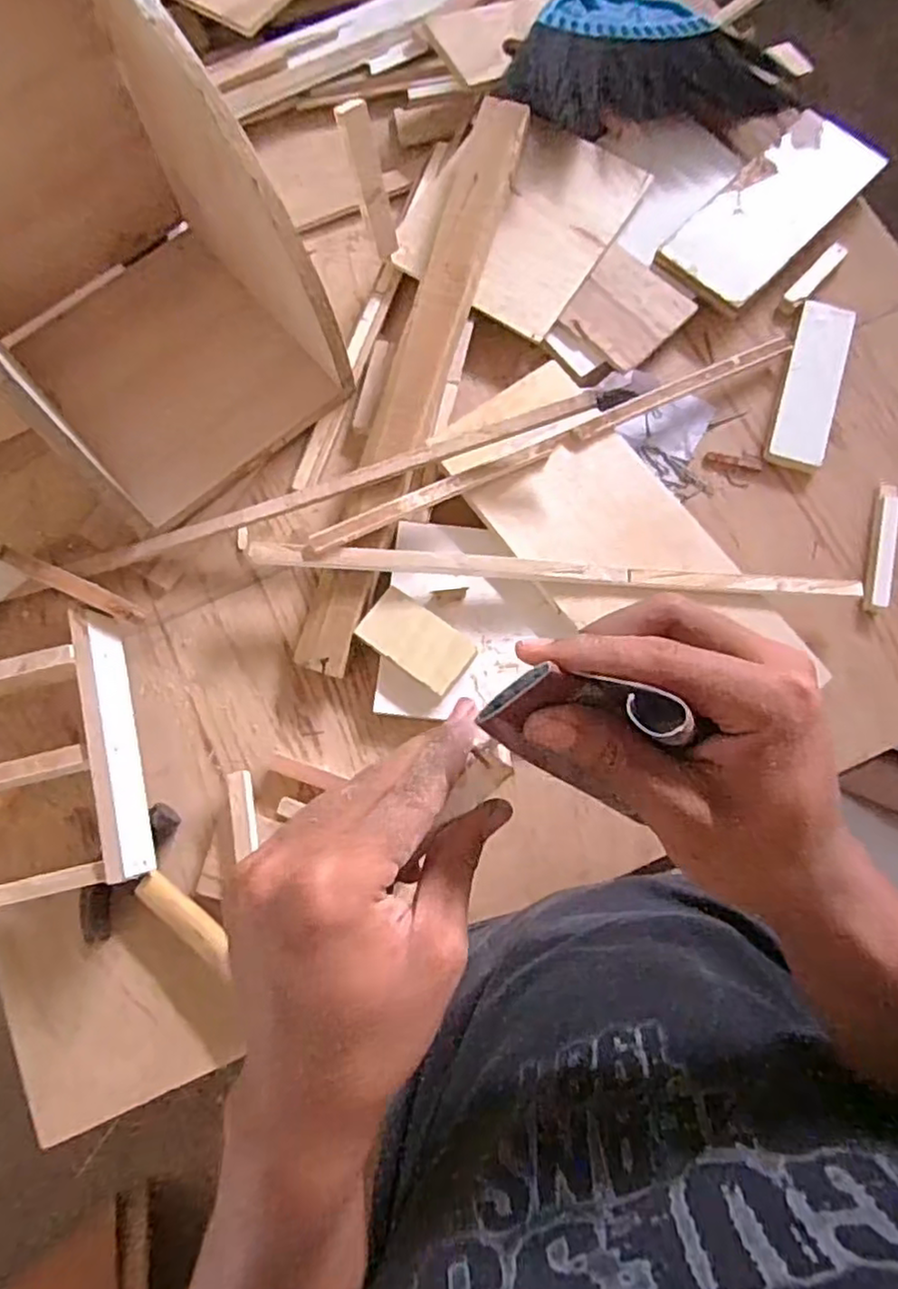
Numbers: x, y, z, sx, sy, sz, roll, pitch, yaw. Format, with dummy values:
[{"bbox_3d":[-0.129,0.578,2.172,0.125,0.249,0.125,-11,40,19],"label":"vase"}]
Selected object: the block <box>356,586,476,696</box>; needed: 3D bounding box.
[{"bbox_3d":[-0.032,-0.005,0.662,0.107,0.009,0.060,34,80,8],"label":"block"}]

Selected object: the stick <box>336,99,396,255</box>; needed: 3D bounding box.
[{"bbox_3d":[-0.081,-0.480,0.704,0.029,0.141,0.011,-25,54,-5],"label":"stick"}]

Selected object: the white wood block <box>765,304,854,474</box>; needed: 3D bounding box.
[{"bbox_3d":[0.393,-0.283,0.730,0.058,0.018,0.193,16,78,5],"label":"white wood block"}]

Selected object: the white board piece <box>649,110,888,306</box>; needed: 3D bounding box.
[{"bbox_3d":[0.367,-0.496,0.764,0.117,0.023,0.261,44,81,10],"label":"white board piece"}]

